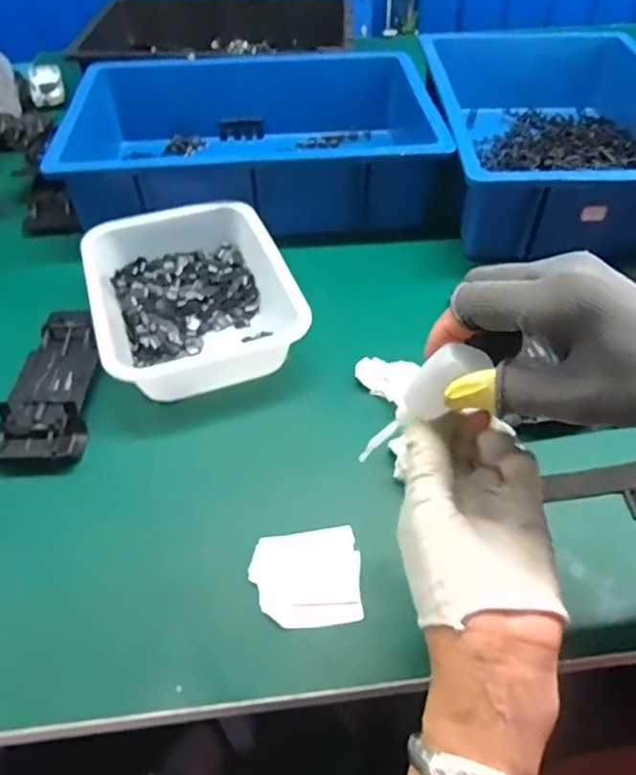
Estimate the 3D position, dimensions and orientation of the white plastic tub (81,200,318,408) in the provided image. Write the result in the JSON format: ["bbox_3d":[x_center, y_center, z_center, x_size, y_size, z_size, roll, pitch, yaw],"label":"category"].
[{"bbox_3d":[-0.129,-0.094,0.609,0.185,0.065,0.239,-15,48,-14],"label":"white plastic tub"}]

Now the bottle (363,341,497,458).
[{"bbox_3d":[0.058,0.014,0.354,0.030,0.102,0.018,21,44,-18],"label":"bottle"}]

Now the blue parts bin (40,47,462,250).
[{"bbox_3d":[-0.076,-0.313,0.776,0.447,0.111,0.315,-5,46,-4],"label":"blue parts bin"}]

